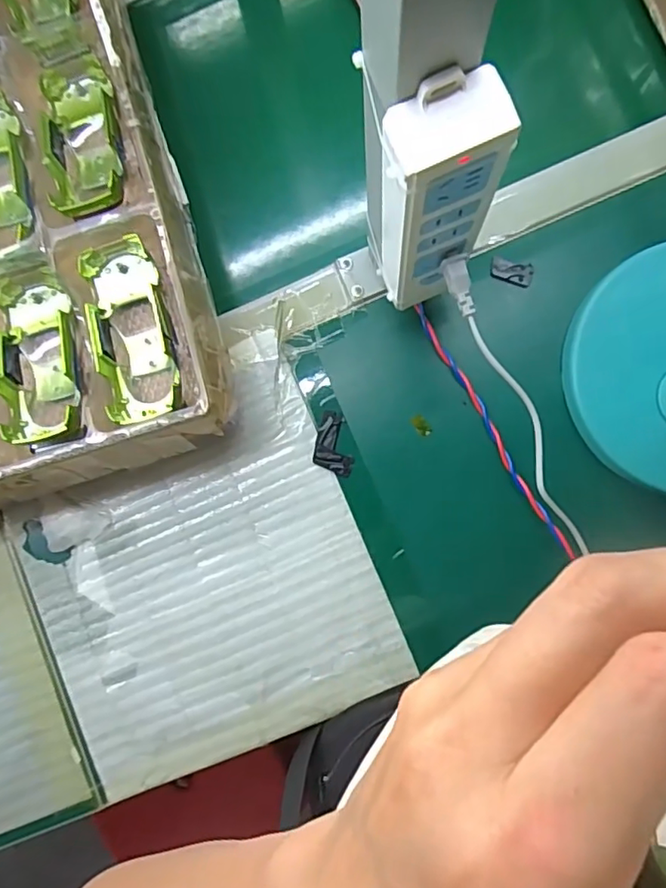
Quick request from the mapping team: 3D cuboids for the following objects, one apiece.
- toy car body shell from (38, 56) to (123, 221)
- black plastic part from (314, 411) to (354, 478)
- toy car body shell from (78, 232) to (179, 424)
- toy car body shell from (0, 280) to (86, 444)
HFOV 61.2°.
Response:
[{"bbox_3d":[-0.184,-0.228,0.427,0.062,0.043,0.135,-14,74,3],"label":"toy car body shell"},{"bbox_3d":[0.002,-0.001,0.463,0.032,0.004,0.051,8,87,5],"label":"black plastic part"},{"bbox_3d":[-0.145,-0.082,0.405,0.053,0.033,0.129,-15,85,3],"label":"toy car body shell"},{"bbox_3d":[-0.213,-0.061,0.419,0.060,0.041,0.133,-19,71,3],"label":"toy car body shell"}]

